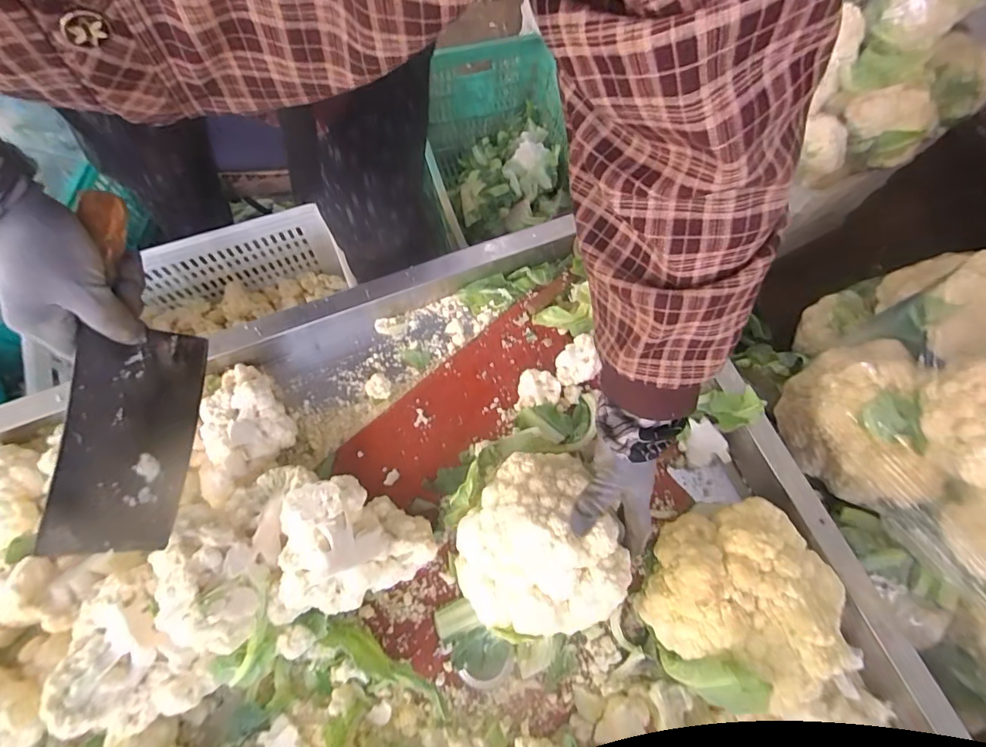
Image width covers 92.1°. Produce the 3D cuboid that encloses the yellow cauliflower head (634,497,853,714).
[{"bbox_3d":[0.231,0.208,0.466,0.143,0.117,0.167,7,69,0],"label":"yellow cauliflower head"}]

